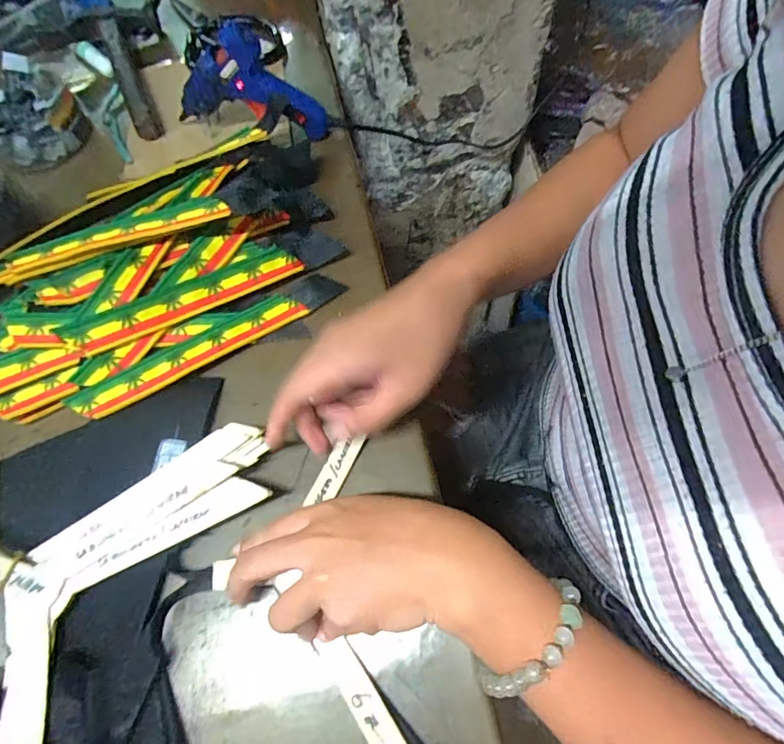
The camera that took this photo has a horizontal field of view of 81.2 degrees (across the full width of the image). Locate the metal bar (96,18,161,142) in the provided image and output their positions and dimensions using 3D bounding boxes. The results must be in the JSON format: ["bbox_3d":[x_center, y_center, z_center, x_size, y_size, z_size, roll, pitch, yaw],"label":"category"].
[{"bbox_3d":[-0.271,-0.308,0.466,0.021,0.021,0.190,-25,68,-6],"label":"metal bar"}]

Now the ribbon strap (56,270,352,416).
[{"bbox_3d":[-0.133,-0.024,0.345,0.204,0.008,0.029,-29,65,-14],"label":"ribbon strap"}]

